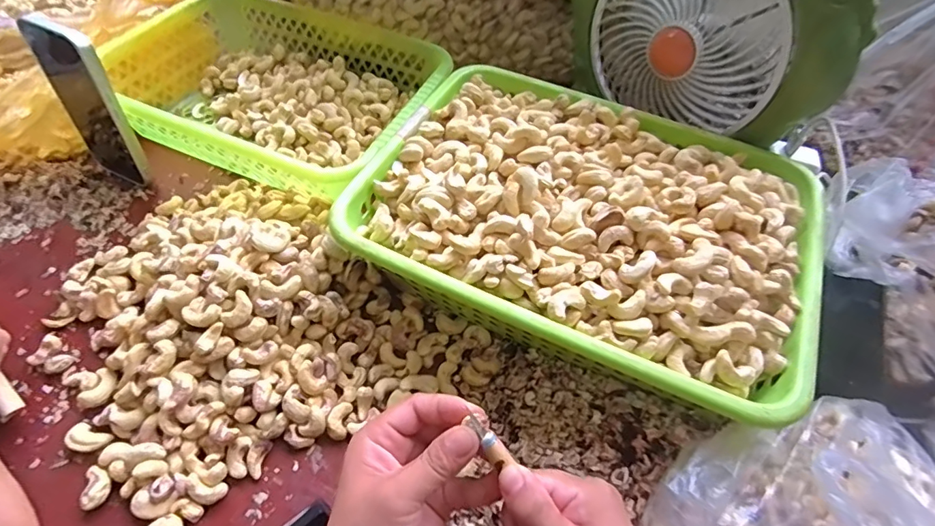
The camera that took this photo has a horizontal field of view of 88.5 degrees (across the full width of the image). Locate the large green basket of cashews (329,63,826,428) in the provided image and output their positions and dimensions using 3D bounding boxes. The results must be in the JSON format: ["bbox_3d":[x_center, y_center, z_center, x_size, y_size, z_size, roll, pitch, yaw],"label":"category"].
[{"bbox_3d":[0.094,-0.035,0.405,0.345,0.095,0.264,22,56,12],"label":"large green basket of cashews"}]

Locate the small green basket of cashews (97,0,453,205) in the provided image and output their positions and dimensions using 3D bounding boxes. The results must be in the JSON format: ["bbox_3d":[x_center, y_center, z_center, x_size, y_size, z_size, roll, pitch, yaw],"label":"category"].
[{"bbox_3d":[-0.199,-0.185,0.516,0.328,0.075,0.231,22,56,12],"label":"small green basket of cashews"}]

